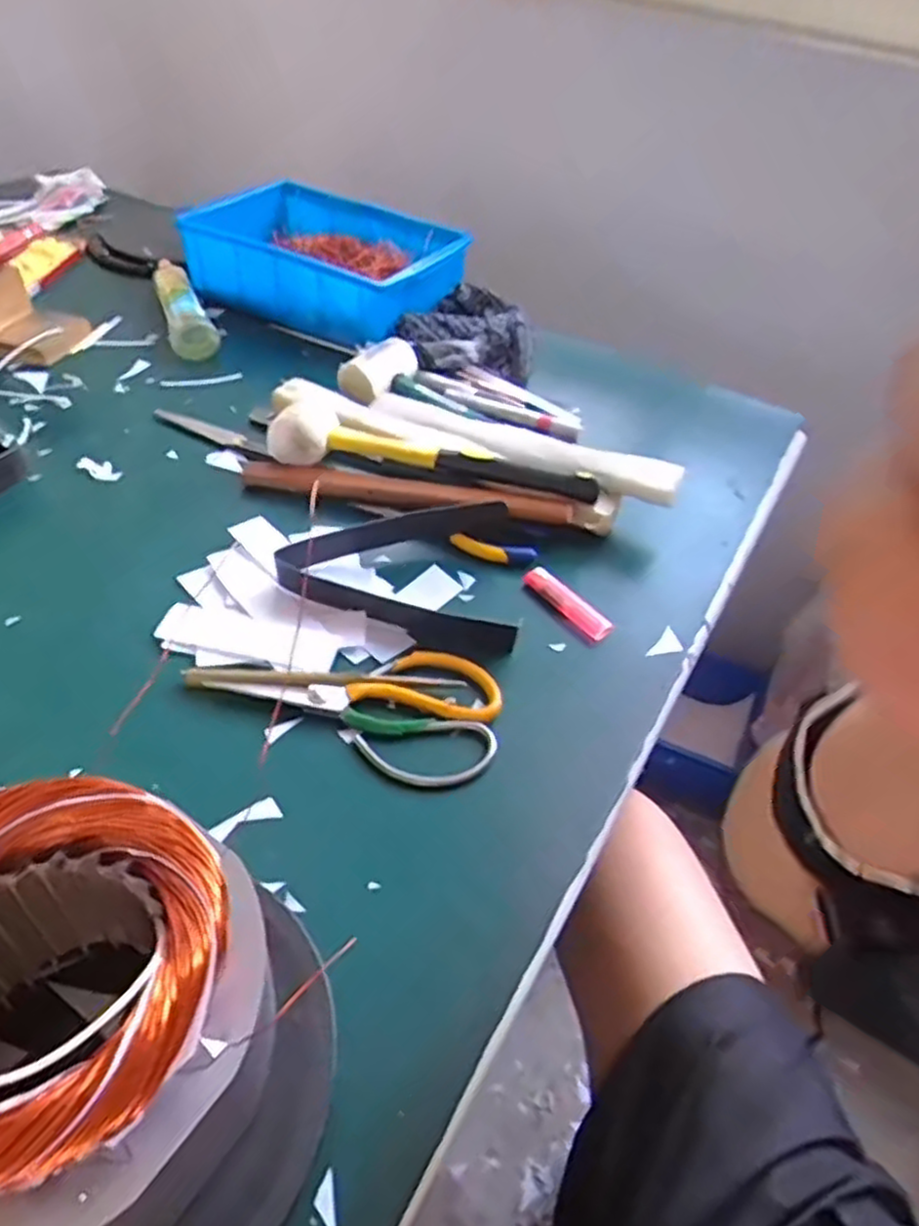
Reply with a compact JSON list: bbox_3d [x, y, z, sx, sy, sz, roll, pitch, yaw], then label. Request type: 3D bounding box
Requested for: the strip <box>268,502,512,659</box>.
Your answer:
[{"bbox_3d":[-0.035,-0.042,0.567,0.179,0.032,0.140,15,46,8],"label":"strip"}]

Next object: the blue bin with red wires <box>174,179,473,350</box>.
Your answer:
[{"bbox_3d":[-0.148,-0.405,0.874,0.273,0.088,0.198,26,48,18],"label":"blue bin with red wires"}]

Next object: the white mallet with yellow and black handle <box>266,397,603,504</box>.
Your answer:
[{"bbox_3d":[-0.022,-0.126,0.632,0.280,0.052,0.067,16,46,9],"label":"white mallet with yellow and black handle"}]

